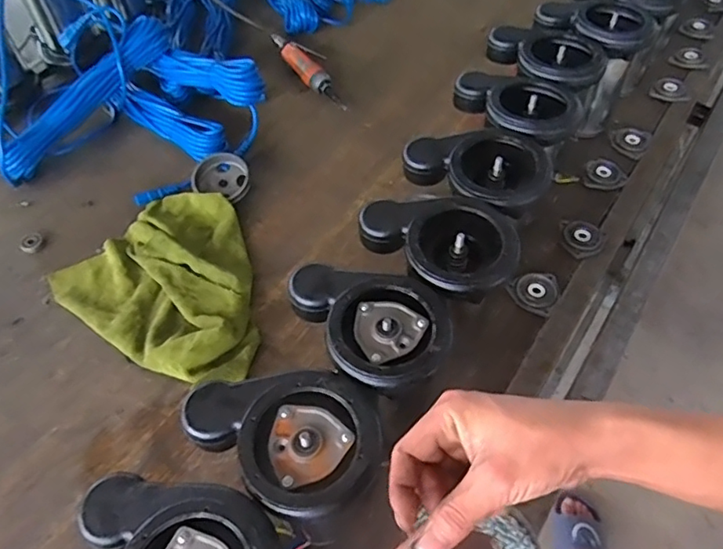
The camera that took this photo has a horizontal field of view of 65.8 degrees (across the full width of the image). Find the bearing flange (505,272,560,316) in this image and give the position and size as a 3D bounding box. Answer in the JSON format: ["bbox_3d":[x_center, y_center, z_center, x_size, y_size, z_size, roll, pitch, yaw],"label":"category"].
[{"bbox_3d":[0.232,0.021,0.747,0.062,0.014,0.065,-1,53,1],"label":"bearing flange"}]

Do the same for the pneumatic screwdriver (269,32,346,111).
[{"bbox_3d":[-0.100,-0.391,1.053,0.052,0.032,0.275,-28,57,-18],"label":"pneumatic screwdriver"}]

